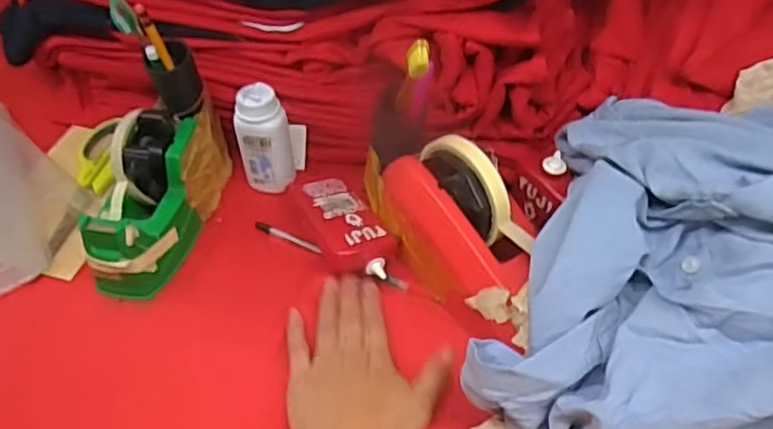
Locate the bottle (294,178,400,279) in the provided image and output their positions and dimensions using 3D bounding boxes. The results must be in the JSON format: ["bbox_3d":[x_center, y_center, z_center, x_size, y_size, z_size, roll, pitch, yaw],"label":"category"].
[{"bbox_3d":[-0.032,0.013,0.537,0.060,0.029,0.109,-16,48,-17],"label":"bottle"}]

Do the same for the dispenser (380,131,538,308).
[{"bbox_3d":[0.051,0.004,0.492,0.052,0.112,0.140,-24,51,-24],"label":"dispenser"}]

